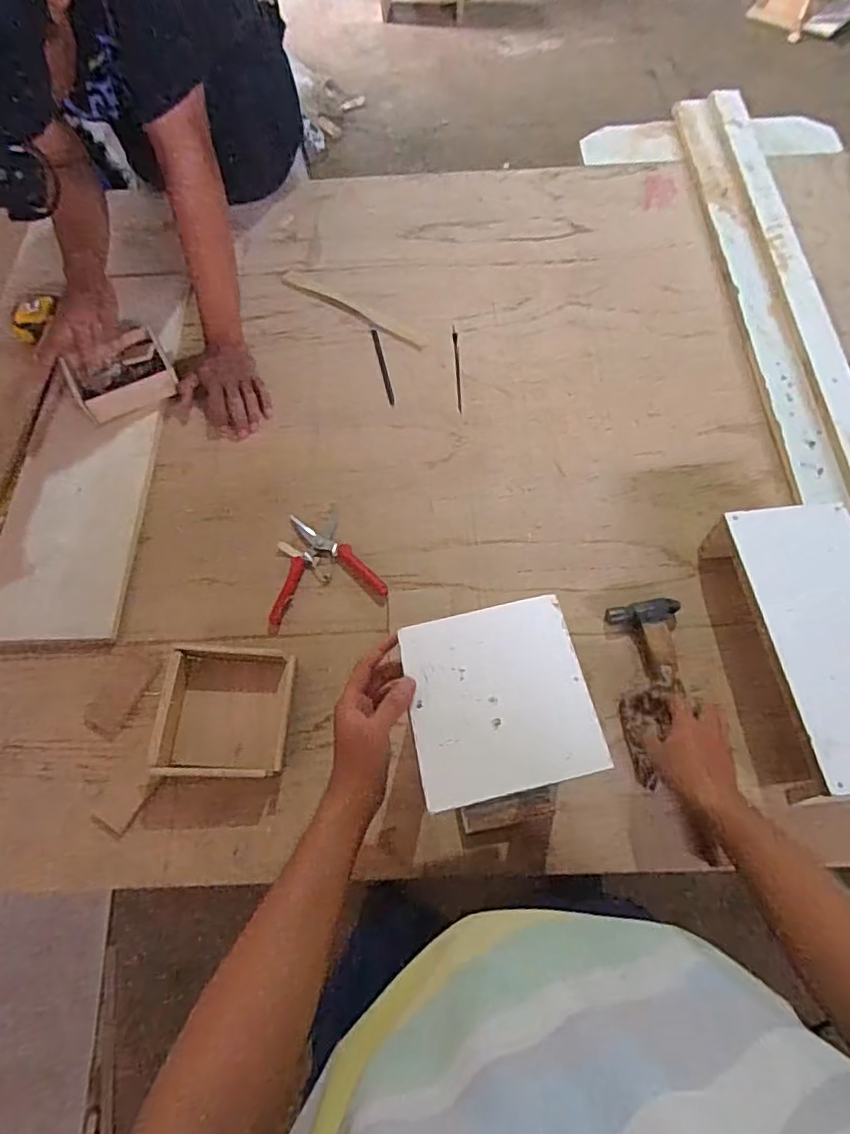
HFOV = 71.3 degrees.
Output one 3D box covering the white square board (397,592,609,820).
[{"bbox_3d":[0.063,0.111,0.513,0.151,0.010,0.155,-12,69,-4],"label":"white square board"}]

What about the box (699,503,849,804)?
[{"bbox_3d":[0.449,0.094,0.698,0.164,0.127,0.328,-9,66,-1],"label":"box"}]

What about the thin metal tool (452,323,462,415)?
[{"bbox_3d":[0.052,-0.320,0.952,0.010,0.006,0.175,-2,66,2],"label":"thin metal tool"}]

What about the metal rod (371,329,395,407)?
[{"bbox_3d":[-0.067,-0.323,0.953,0.011,0.004,0.154,-12,66,-3],"label":"metal rod"}]

